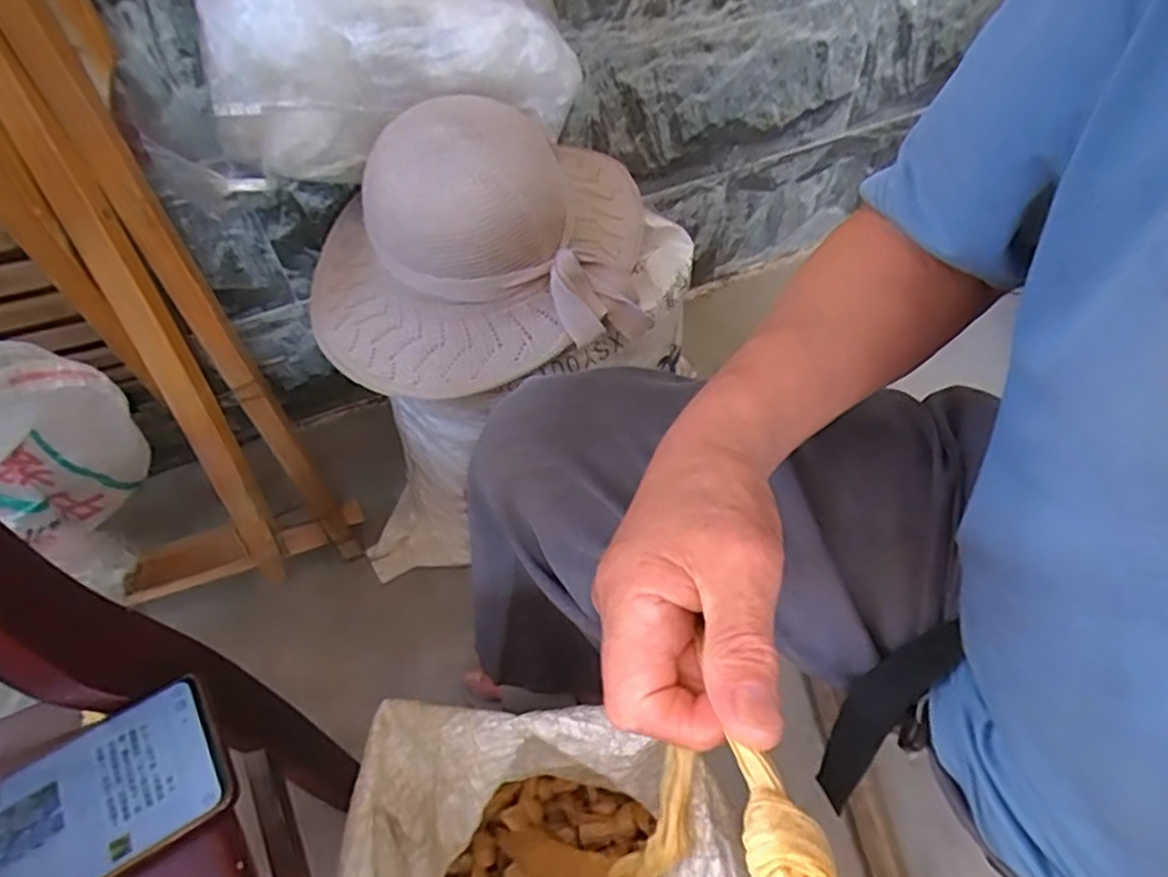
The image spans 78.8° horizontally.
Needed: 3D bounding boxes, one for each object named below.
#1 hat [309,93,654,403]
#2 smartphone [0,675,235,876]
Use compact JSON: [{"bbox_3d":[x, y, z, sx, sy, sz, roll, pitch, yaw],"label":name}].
[{"bbox_3d":[-0.099,-0.187,0.615,0.314,0.168,0.251,-9,53,-4],"label":"hat"},{"bbox_3d":[-0.254,0.186,0.333,0.160,0.006,0.074,-29,57,-18],"label":"smartphone"}]

